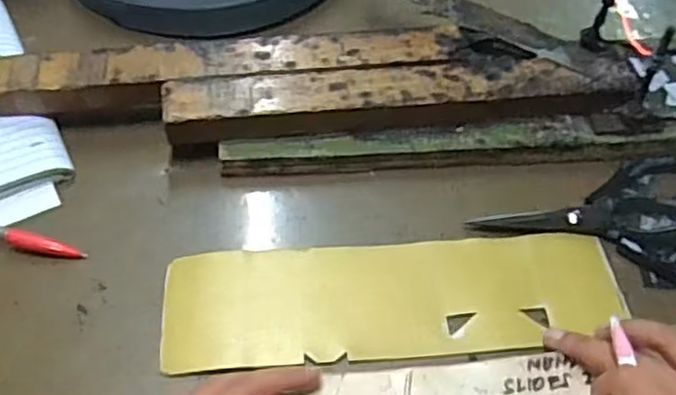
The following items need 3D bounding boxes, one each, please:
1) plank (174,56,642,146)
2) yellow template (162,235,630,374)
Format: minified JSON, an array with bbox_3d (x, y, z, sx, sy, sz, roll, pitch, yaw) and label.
[{"bbox_3d":[0.046,-0.070,0.464,0.315,0.021,0.045,-5,71,-6],"label":"plank"},{"bbox_3d":[0.035,0.059,0.411,0.269,0.004,0.076,-4,54,-5],"label":"yellow template"}]

